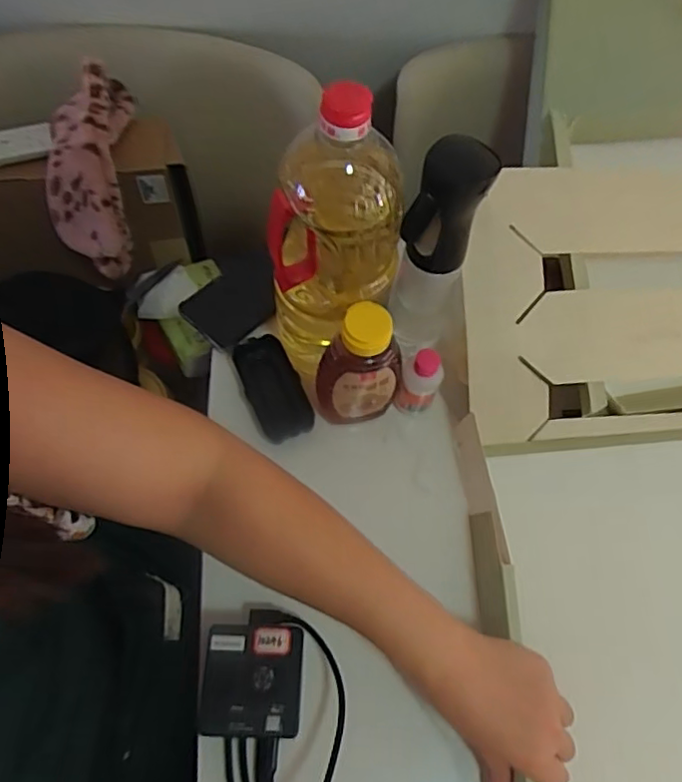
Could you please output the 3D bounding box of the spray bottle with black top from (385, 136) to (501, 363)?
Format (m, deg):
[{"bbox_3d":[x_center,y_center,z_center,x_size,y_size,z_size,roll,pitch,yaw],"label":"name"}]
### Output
[{"bbox_3d":[0.082,-0.111,0.543,0.060,0.239,0.064,21,65,7],"label":"spray bottle with black top"}]

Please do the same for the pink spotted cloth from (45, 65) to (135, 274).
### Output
[{"bbox_3d":[-0.285,-0.250,0.678,0.079,0.071,0.221,4,95,-1],"label":"pink spotted cloth"}]

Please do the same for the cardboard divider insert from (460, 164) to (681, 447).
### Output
[{"bbox_3d":[0.328,-0.072,0.563,0.431,0.061,0.294,6,79,-2],"label":"cardboard divider insert"}]

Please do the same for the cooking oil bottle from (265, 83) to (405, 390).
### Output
[{"bbox_3d":[-0.005,-0.118,0.509,0.103,0.279,0.111,-1,65,-3],"label":"cooking oil bottle"}]

